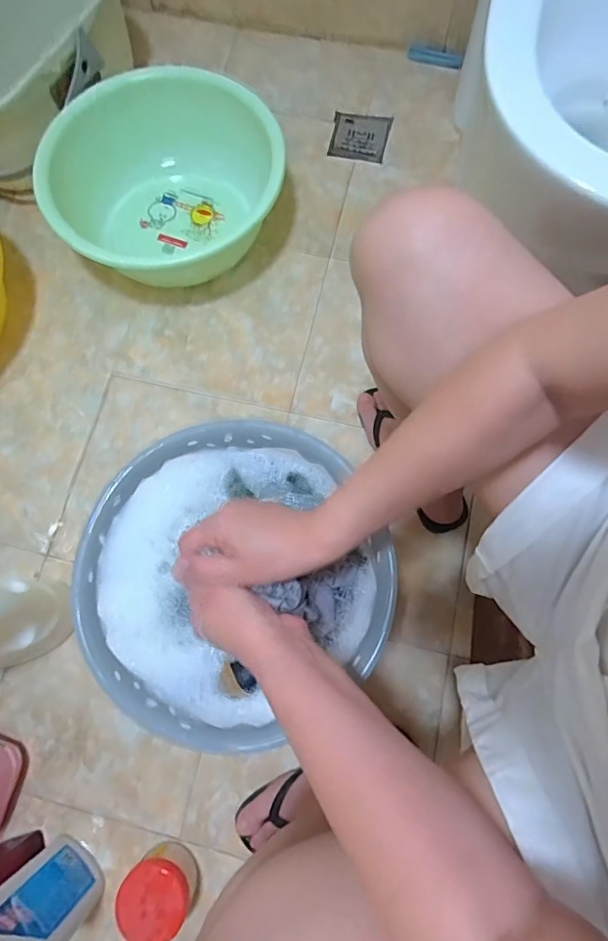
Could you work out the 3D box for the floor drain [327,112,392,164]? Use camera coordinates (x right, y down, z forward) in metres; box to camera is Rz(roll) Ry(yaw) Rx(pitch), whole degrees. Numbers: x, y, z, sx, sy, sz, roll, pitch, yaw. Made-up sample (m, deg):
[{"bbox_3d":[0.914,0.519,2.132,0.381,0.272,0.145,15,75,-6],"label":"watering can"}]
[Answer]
[{"bbox_3d":[0.098,-0.582,0.866,0.100,0.012,0.089,7,75,3],"label":"floor drain"}]

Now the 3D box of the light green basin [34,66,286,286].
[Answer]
[{"bbox_3d":[-0.212,-0.430,0.745,0.335,0.136,0.267,-38,77,-9],"label":"light green basin"}]

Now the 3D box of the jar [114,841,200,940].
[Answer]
[{"bbox_3d":[-0.152,0.442,0.523,0.071,0.069,0.063,37,79,10],"label":"jar"}]

